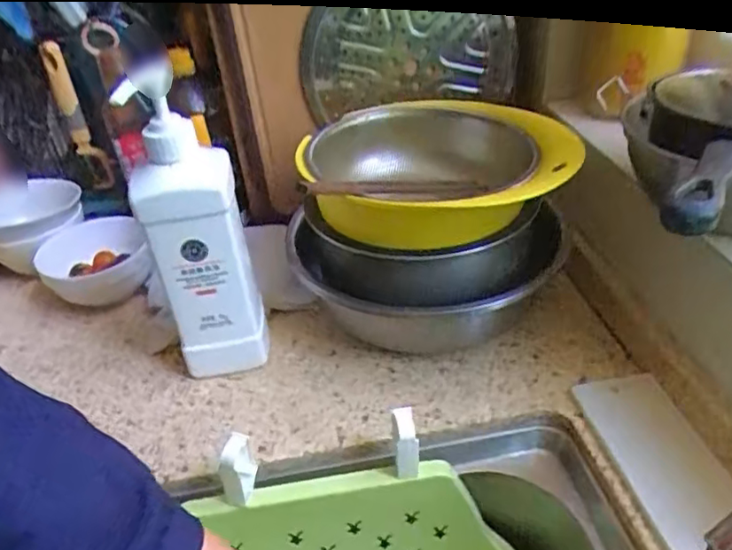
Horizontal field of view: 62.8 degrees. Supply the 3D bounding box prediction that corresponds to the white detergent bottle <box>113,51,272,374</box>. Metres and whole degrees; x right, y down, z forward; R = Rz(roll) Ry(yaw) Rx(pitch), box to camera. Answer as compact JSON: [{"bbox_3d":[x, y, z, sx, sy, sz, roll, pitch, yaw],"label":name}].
[{"bbox_3d":[-0.148,-0.035,0.522,0.081,0.272,0.080,-16,37,-13],"label":"white detergent bottle"}]

